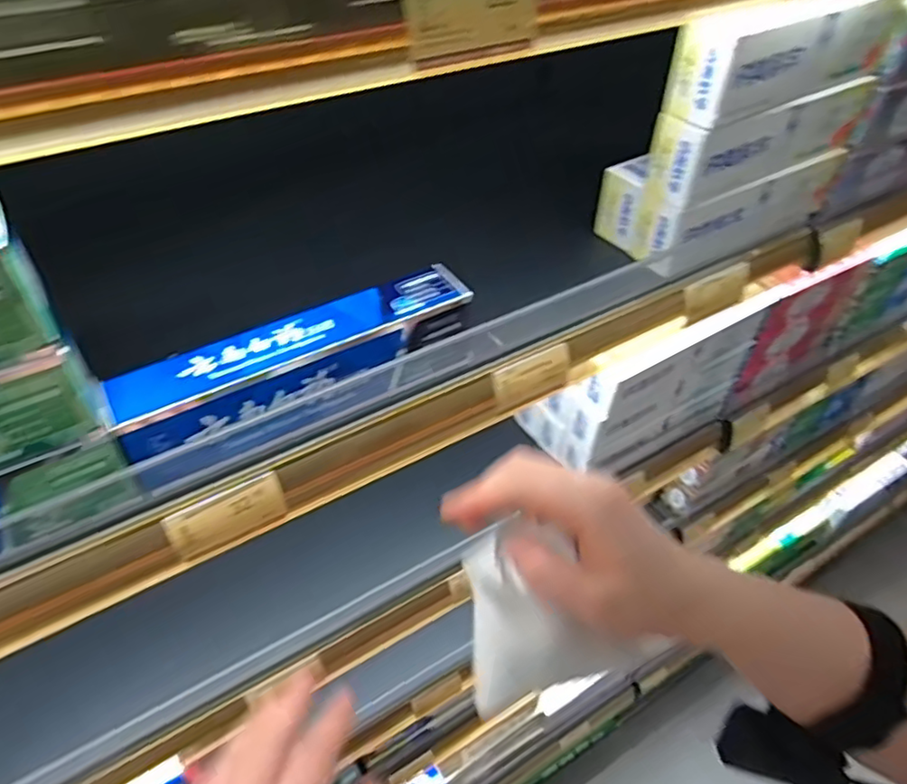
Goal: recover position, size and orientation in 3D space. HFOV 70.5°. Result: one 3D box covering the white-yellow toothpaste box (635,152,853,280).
[{"bbox_3d":[0.253,-0.160,0.545,0.213,0.063,0.036,-22,49,-22],"label":"white-yellow toothpaste box"}]

